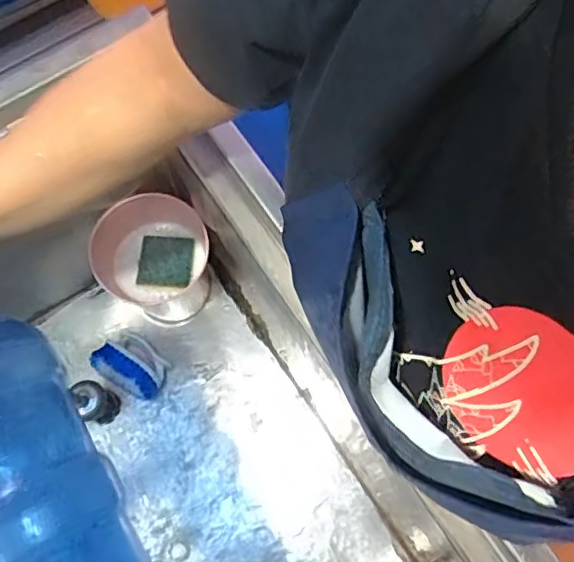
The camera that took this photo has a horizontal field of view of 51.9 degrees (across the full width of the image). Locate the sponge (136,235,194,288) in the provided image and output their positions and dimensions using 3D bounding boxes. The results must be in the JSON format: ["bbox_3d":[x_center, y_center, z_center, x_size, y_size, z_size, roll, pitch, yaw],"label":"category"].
[{"bbox_3d":[-0.168,-0.029,0.822,0.076,0.021,0.077,7,73,1],"label":"sponge"}]

